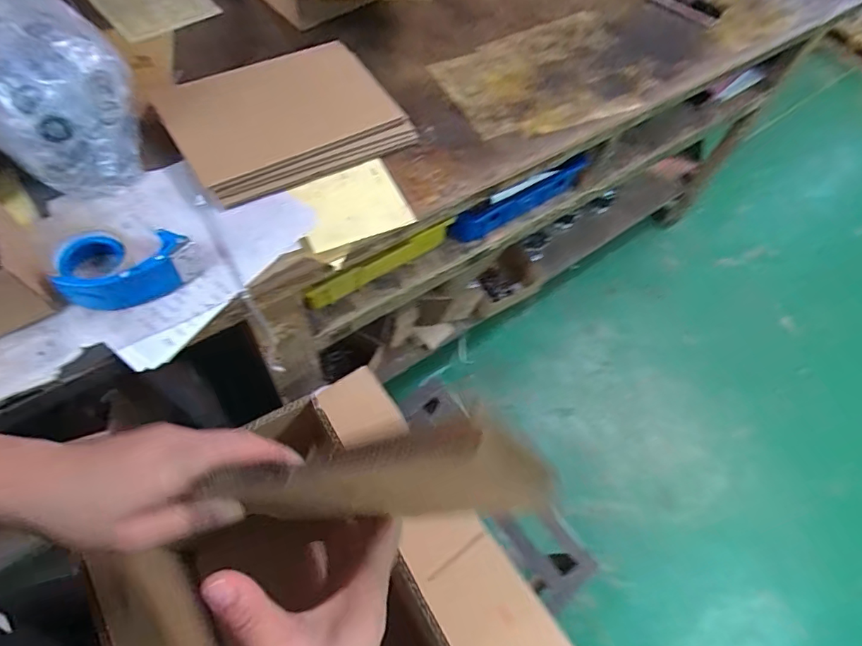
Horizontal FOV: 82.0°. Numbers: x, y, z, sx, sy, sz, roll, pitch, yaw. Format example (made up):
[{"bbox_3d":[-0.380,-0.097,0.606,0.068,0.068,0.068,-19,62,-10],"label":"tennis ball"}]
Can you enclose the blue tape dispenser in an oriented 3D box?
[{"bbox_3d":[-0.387,-0.076,0.634,0.162,0.062,0.096,-25,67,-17],"label":"blue tape dispenser"}]

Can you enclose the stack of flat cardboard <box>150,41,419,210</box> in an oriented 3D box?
[{"bbox_3d":[-0.230,-0.332,0.801,0.339,0.052,0.246,-26,68,-18],"label":"stack of flat cardboard"}]

